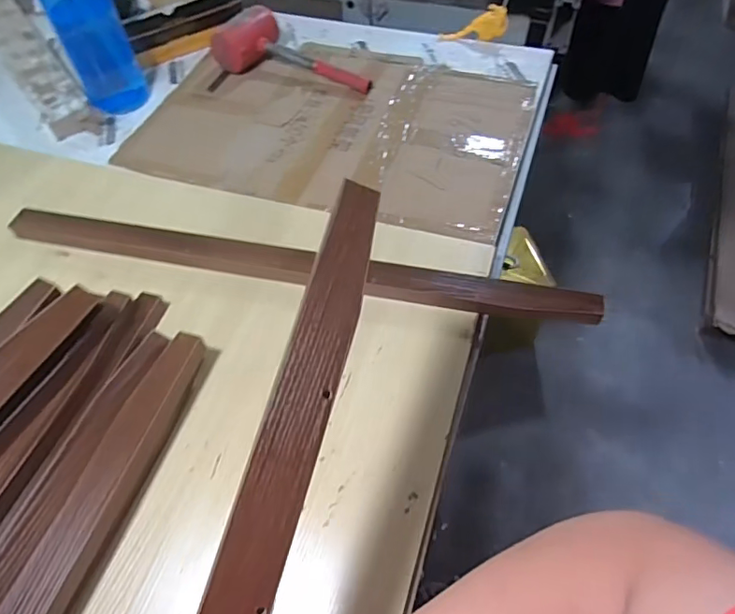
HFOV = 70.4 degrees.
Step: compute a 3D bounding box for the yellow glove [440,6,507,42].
[{"bbox_3d":[0.205,-0.546,1.007,0.126,0.057,0.028,4,57,6],"label":"yellow glove"}]

